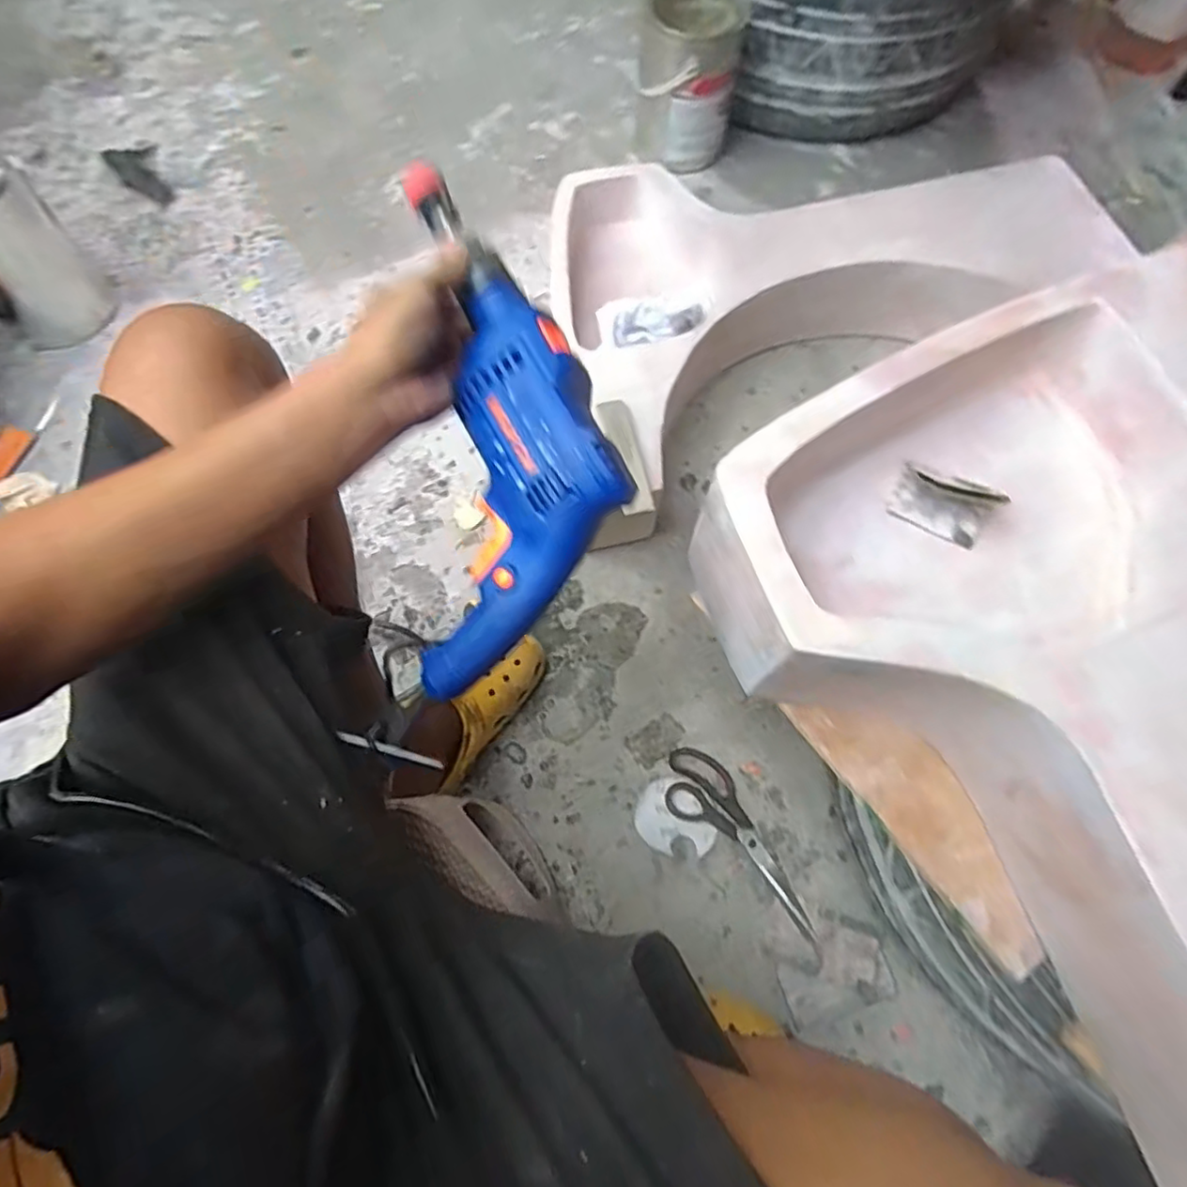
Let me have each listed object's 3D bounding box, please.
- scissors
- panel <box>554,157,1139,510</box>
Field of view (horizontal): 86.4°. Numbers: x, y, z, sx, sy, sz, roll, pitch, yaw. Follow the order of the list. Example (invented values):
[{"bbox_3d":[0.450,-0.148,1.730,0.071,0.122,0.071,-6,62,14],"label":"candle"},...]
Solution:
[{"bbox_3d":[0.152,0.282,0.713,0.079,0.008,0.225,-25,70,-10],"label":"scissors"},{"bbox_3d":[0.267,-0.476,0.949,0.846,0.143,0.504,-29,70,-12],"label":"panel"}]

